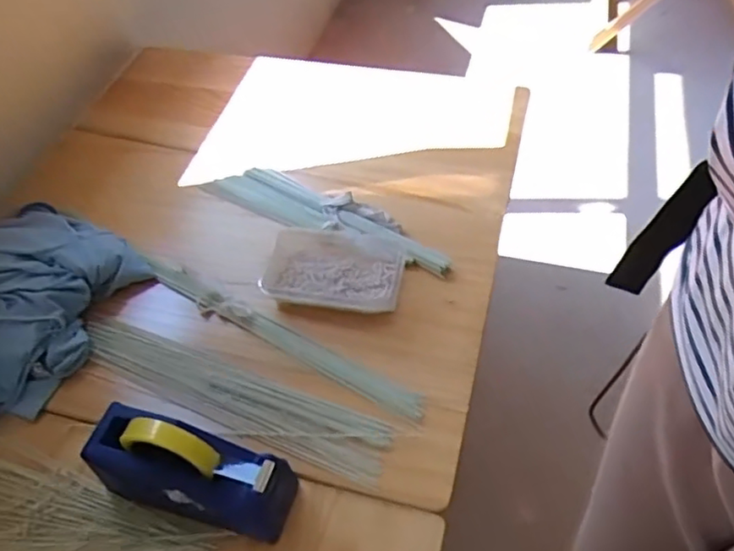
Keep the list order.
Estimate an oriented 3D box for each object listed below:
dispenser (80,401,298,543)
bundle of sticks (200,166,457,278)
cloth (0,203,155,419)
[{"bbox_3d":[-0.183,0.199,0.644,0.201,0.118,0.068,12,53,12],"label":"dispenser"},{"bbox_3d":[-0.068,-0.093,0.935,0.416,0.030,0.100,22,56,19],"label":"bundle of sticks"},{"bbox_3d":[-0.458,0.029,0.833,0.250,0.062,0.288,25,57,21],"label":"cloth"}]

